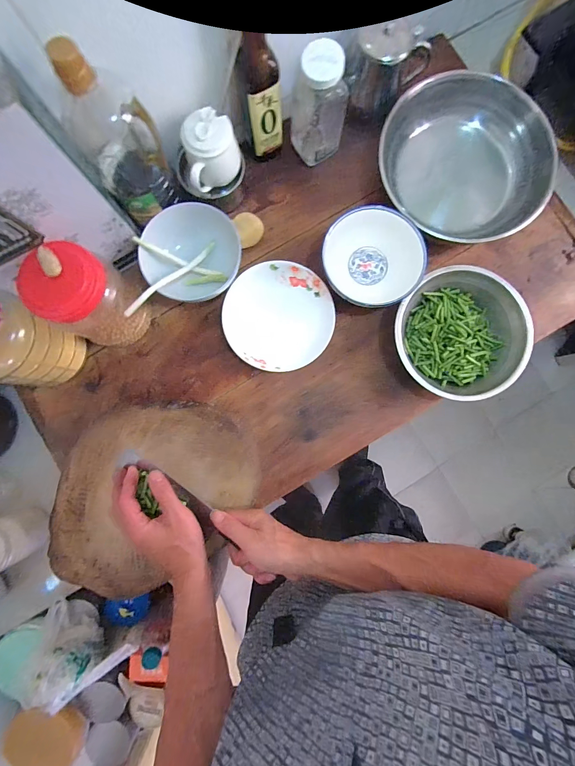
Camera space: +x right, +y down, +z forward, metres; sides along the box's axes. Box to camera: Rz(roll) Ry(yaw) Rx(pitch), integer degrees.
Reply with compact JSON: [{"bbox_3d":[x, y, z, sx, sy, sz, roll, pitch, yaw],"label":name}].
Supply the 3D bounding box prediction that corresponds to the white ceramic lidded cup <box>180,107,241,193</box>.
[{"bbox_3d":[-0.126,-0.390,0.548,0.092,0.082,0.093,-13,86,0],"label":"white ceramic lidded cup"}]

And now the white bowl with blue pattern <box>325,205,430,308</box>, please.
[{"bbox_3d":[0.146,-0.217,0.574,0.171,0.063,0.176,-20,86,-1],"label":"white bowl with blue pattern"}]

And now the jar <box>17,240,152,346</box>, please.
[{"bbox_3d":[-0.318,-0.138,0.518,0.122,0.169,0.132,21,87,2],"label":"jar"}]

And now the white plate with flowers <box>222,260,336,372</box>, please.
[{"bbox_3d":[-0.015,-0.121,0.594,0.194,0.035,0.194,3,86,1],"label":"white plate with flowers"}]

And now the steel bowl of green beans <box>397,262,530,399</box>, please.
[{"bbox_3d":[0.305,-0.082,0.580,0.220,0.066,0.218,0,86,1],"label":"steel bowl of green beans"}]

